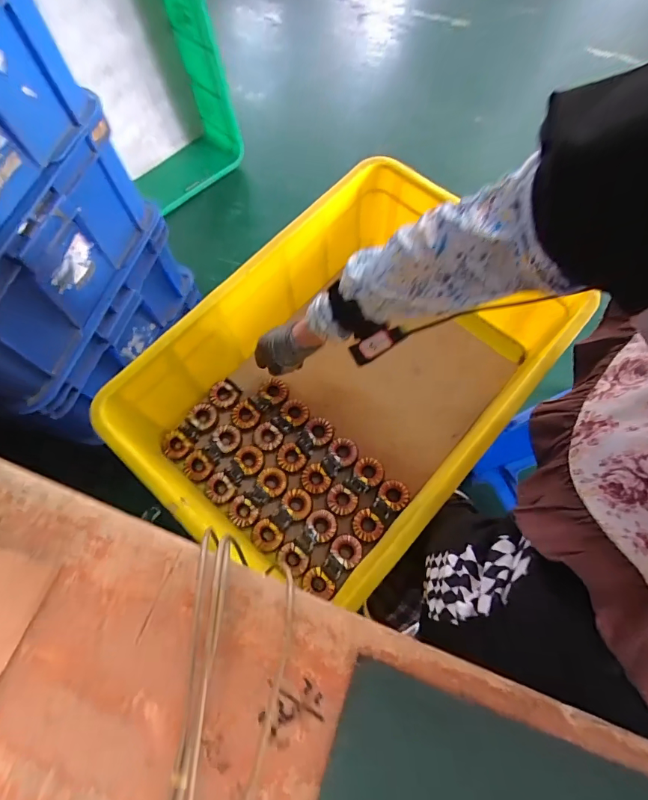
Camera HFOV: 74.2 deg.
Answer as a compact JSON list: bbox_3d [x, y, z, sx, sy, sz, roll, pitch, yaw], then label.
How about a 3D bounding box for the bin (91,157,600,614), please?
[{"bbox_3d":[0.032,-0.034,0.682,0.393,0.237,0.583,40,77,14],"label":"bin"}]

